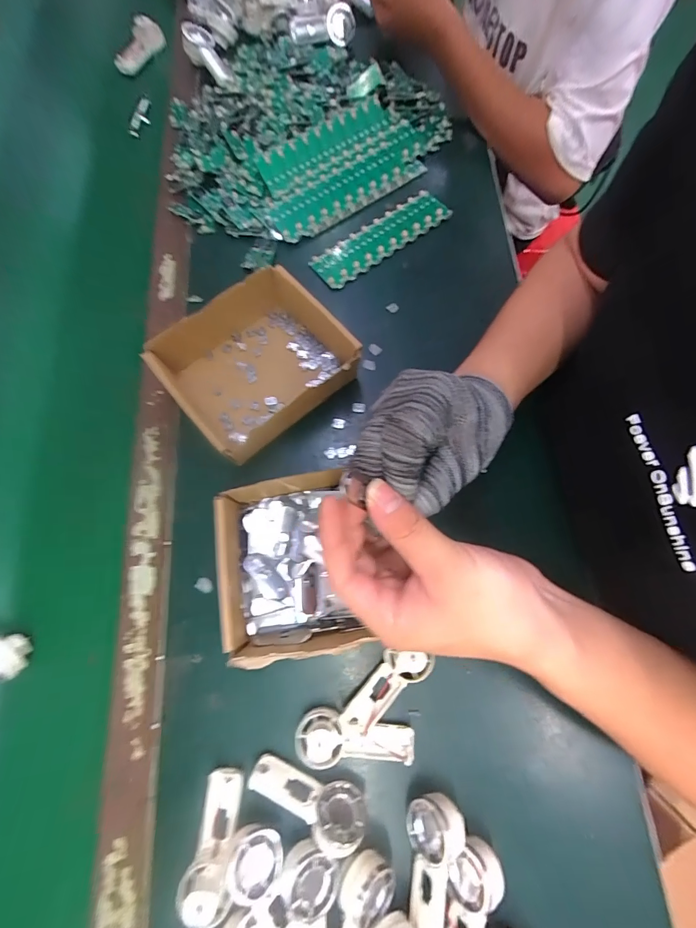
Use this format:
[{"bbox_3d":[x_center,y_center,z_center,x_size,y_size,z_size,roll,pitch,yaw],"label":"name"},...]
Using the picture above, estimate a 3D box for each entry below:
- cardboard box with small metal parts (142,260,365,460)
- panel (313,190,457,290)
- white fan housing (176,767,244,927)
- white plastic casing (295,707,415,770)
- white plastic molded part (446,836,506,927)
[{"bbox_3d":[-0.095,-0.104,0.403,0.164,0.053,0.150,-41,77,-10],"label":"cardboard box with small metal parts"},{"bbox_3d":[0.042,-0.283,0.481,0.189,0.007,0.053,-36,76,-9],"label":"panel"},{"bbox_3d":[-0.105,0.294,0.303,0.034,0.020,0.089,5,61,3],"label":"white fan housing"},{"bbox_3d":[0.006,0.223,0.314,0.095,0.026,0.037,-2,74,1],"label":"white plastic casing"},{"bbox_3d":[0.092,0.333,0.284,0.035,0.027,0.094,7,74,3],"label":"white plastic molded part"}]

